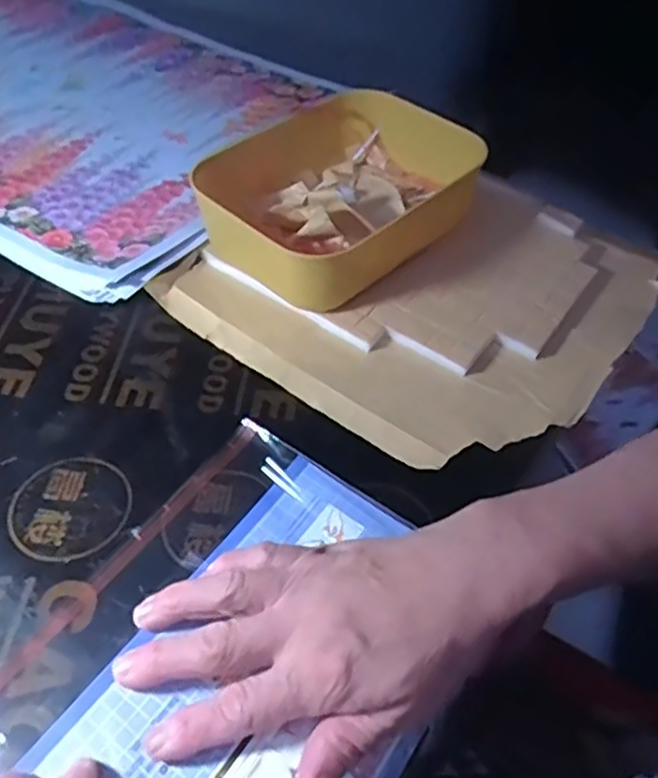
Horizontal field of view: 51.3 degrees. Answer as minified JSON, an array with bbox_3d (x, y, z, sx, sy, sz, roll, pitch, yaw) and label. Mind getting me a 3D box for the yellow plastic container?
[{"bbox_3d":[0.011,-0.131,0.484,0.135,0.064,0.185,37,58,25],"label":"yellow plastic container"}]

